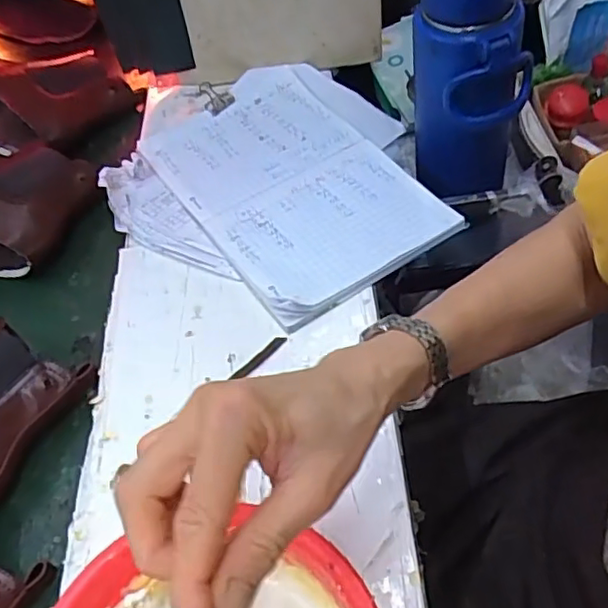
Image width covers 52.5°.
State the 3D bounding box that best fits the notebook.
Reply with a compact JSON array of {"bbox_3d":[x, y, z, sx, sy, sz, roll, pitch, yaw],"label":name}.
[{"bbox_3d":[-0.019,-0.131,0.638,0.204,0.017,0.321,-30,56,-16],"label":"notebook"}]

